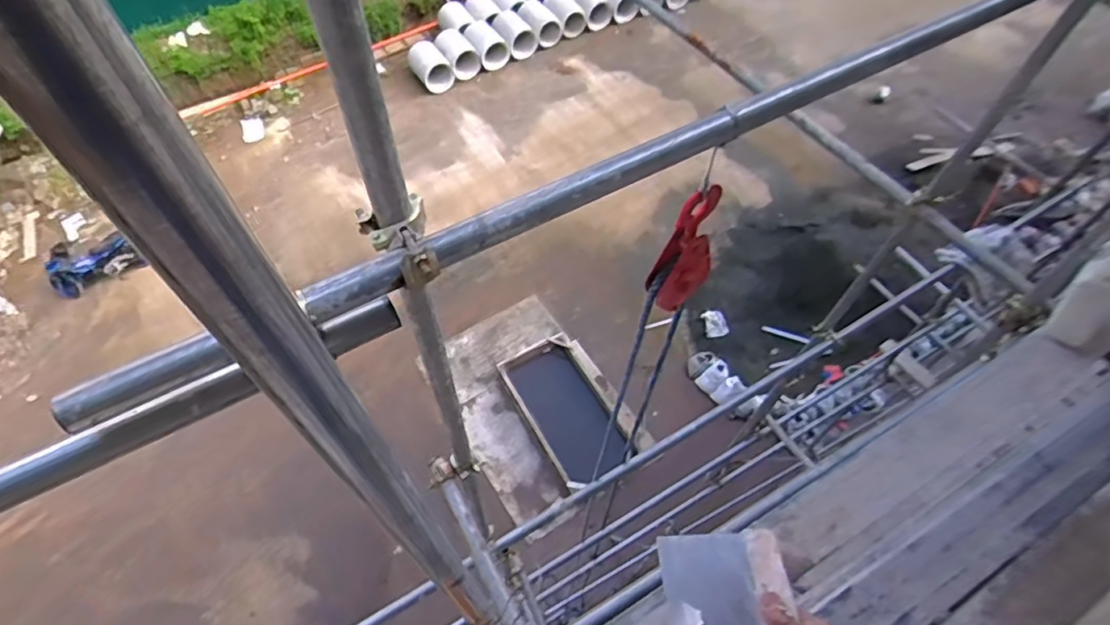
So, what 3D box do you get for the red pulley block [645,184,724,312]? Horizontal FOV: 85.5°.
[{"bbox_3d":[0.268,-0.124,1.241,0.127,0.324,0.065,-25,59,-15],"label":"red pulley block"}]

